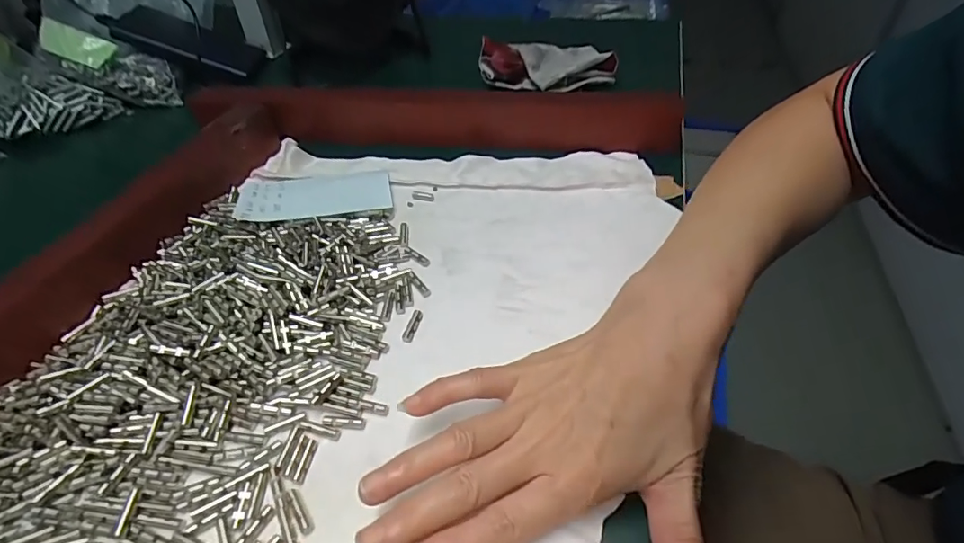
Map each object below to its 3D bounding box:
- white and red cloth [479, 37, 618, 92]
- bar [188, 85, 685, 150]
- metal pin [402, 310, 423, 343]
[{"bbox_3d":[0.058,-0.199,0.491,0.118,0.032,0.090,-4,46,-3],"label":"white and red cloth"},{"bbox_3d":[-0.044,-0.126,0.411,0.397,0.045,0.031,5,46,7],"label":"bar"},{"bbox_3d":[-0.039,0.030,0.291,0.005,0.006,0.021,12,47,13],"label":"metal pin"}]

